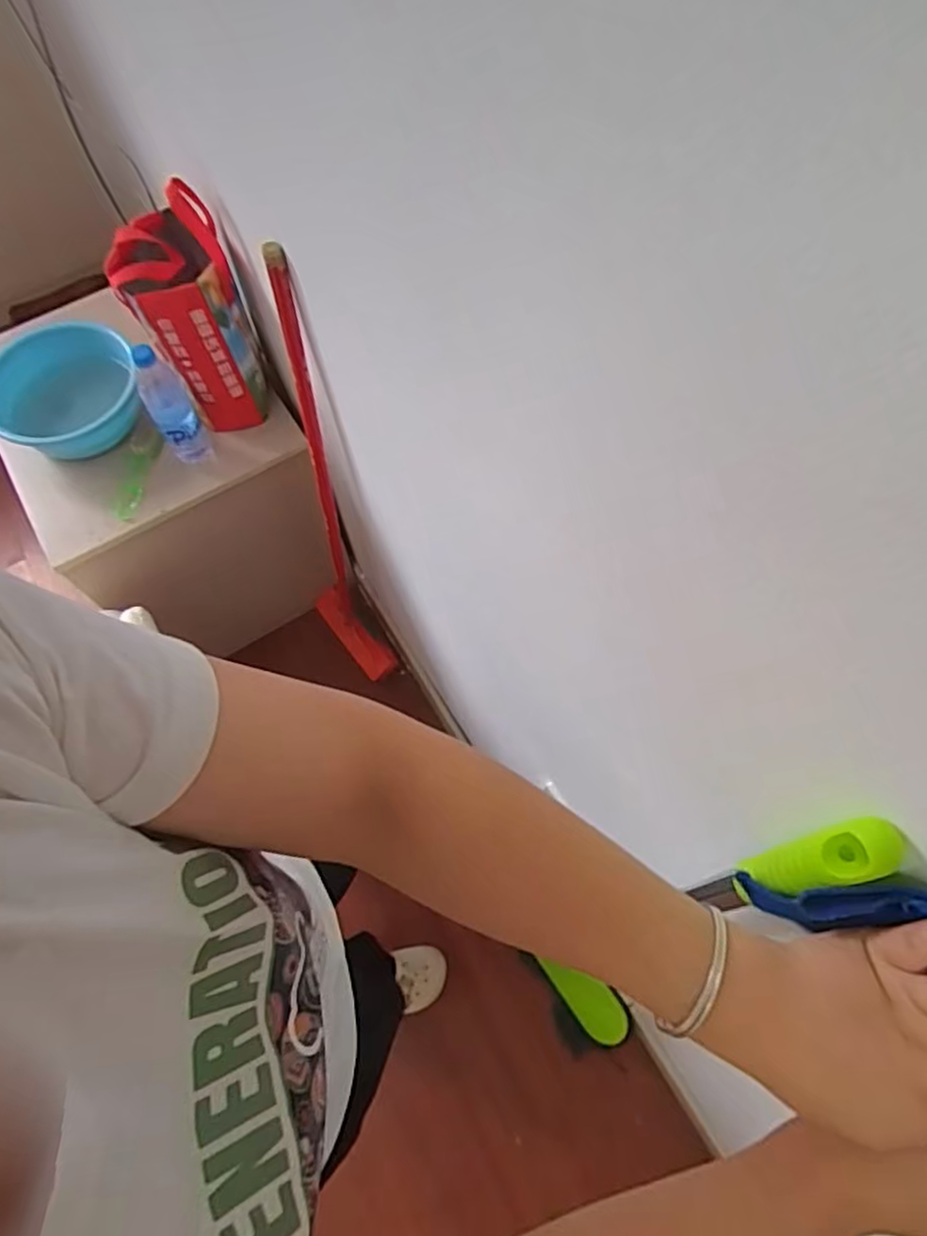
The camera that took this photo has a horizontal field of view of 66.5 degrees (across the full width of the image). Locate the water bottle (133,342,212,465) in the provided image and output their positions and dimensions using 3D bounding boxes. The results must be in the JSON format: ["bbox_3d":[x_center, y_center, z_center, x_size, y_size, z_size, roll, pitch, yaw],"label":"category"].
[{"bbox_3d":[-0.451,-0.323,1.088,0.064,0.218,0.063,-29,68,-11],"label":"water bottle"}]

